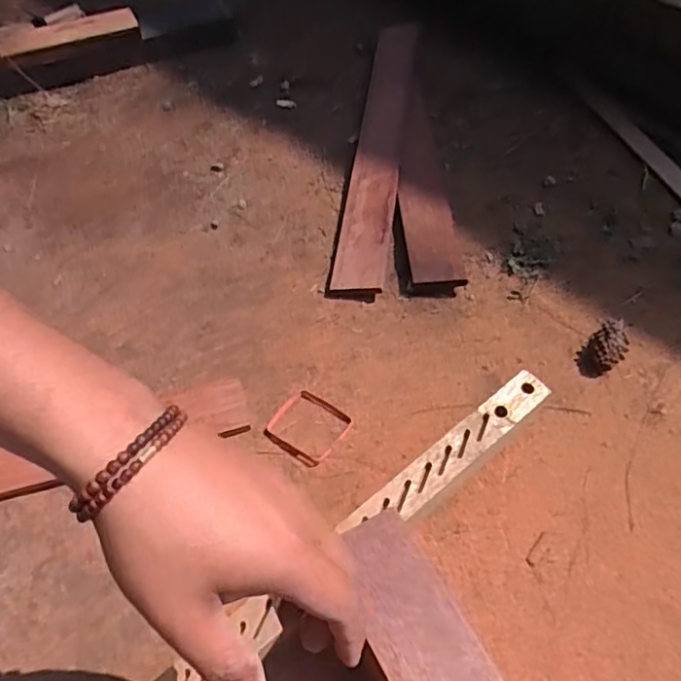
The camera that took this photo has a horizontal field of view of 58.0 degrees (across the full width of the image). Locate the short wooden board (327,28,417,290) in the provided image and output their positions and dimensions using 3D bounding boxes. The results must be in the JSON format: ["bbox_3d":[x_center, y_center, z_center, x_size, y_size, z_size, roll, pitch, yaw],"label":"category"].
[{"bbox_3d":[0.053,-0.277,0.874,0.070,0.026,0.523,5,61,7],"label":"short wooden board"}]

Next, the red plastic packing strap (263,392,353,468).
[{"bbox_3d":[-0.033,0.088,0.638,0.074,0.007,0.070,32,62,20],"label":"red plastic packing strap"}]

